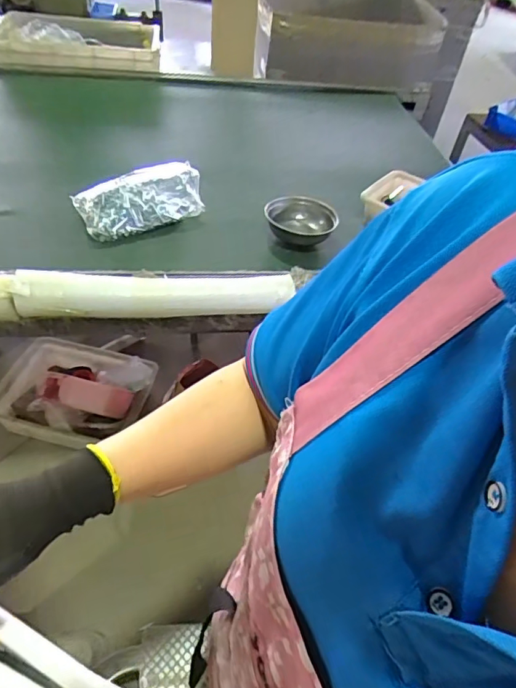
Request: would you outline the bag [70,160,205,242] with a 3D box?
[{"bbox_3d":[-0.236,-0.294,1.000,0.258,0.086,0.134,-18,51,-23],"label":"bag"}]

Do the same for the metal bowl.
[{"bbox_3d":[0.090,-0.255,1.026,0.151,0.054,0.143,4,46,-4],"label":"metal bowl"}]

